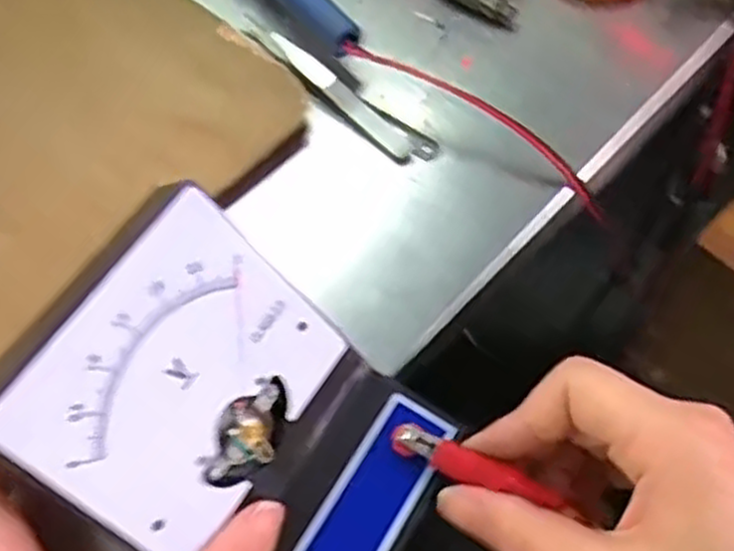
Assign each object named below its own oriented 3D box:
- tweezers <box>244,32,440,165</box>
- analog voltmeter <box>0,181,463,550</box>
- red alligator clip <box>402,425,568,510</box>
[{"bbox_3d":[-0.014,-0.089,0.371,0.113,0.012,0.021,37,66,22],"label":"tweezers"},{"bbox_3d":[-0.039,0.051,0.244,0.108,0.092,0.105,28,64,16],"label":"analog voltmeter"},{"bbox_3d":[0.039,0.066,0.264,0.060,0.005,0.012,22,63,4],"label":"red alligator clip"}]

